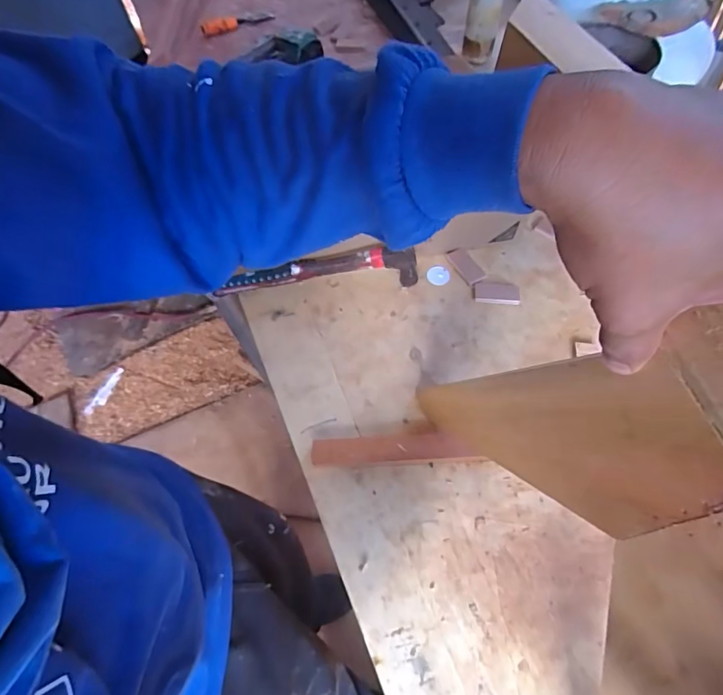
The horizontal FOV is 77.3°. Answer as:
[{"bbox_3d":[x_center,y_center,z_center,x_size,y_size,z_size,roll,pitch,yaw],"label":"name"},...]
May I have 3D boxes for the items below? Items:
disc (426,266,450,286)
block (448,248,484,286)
[{"bbox_3d":[0.124,-0.115,0.728,0.036,0.004,0.038,-2,60,3],"label":"disc"},{"bbox_3d":[0.166,-0.131,0.725,0.030,0.009,0.072,-25,61,-10],"label":"block"}]

